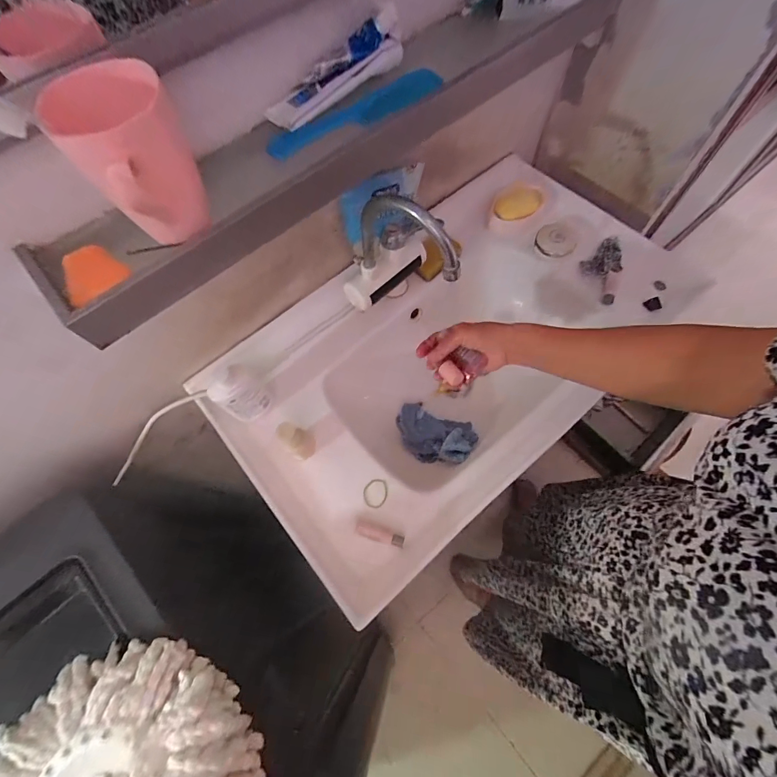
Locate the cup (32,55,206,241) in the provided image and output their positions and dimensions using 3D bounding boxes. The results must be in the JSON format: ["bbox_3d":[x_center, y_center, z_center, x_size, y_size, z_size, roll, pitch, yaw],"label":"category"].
[{"bbox_3d":[-0.205,-0.192,0.320,0.088,0.108,0.133,-41,70,-11],"label":"cup"}]

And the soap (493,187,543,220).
[{"bbox_3d":[0.248,-0.356,0.736,0.096,0.024,0.057,-15,67,-1],"label":"soap"}]

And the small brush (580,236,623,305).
[{"bbox_3d":[0.387,-0.220,0.695,0.065,0.026,0.136,17,70,12],"label":"small brush"}]

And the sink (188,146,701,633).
[{"bbox_3d":[0.114,-0.069,0.699,0.792,0.199,0.468,-41,70,-12],"label":"sink"}]

